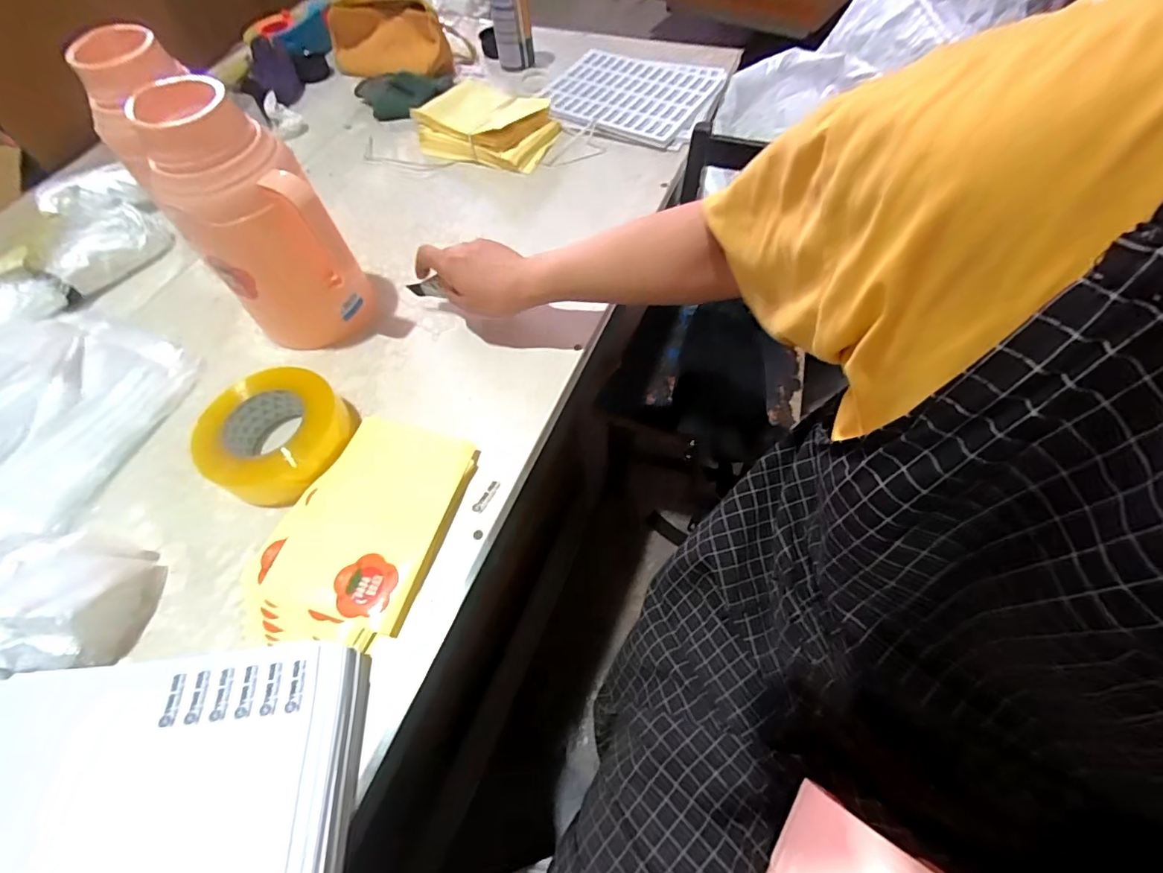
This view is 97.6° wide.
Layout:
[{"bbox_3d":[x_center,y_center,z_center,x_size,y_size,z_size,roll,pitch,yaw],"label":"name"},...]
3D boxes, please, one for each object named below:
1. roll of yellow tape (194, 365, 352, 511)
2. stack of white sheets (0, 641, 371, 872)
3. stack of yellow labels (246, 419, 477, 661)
[{"bbox_3d":[-0.308,-0.007,0.512,0.132,0.063,0.127,-2,59,3],"label":"roll of yellow tape"},{"bbox_3d":[-0.315,0.270,0.363,0.301,0.039,0.208,-4,58,1],"label":"stack of white sheets"},{"bbox_3d":[-0.203,0.085,0.476,0.146,0.028,0.217,13,61,12],"label":"stack of yellow labels"}]

